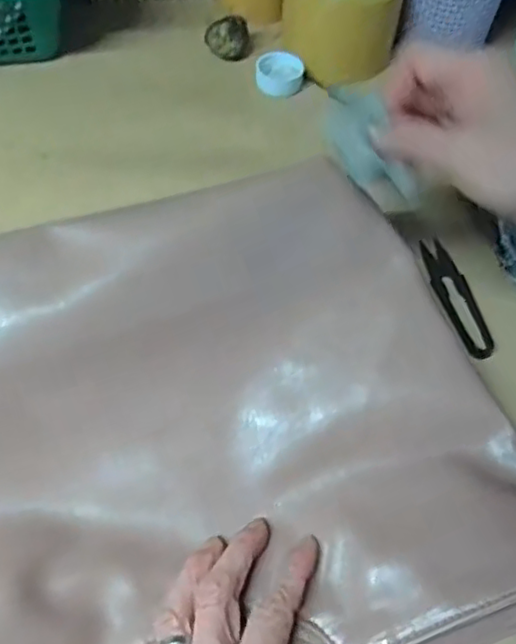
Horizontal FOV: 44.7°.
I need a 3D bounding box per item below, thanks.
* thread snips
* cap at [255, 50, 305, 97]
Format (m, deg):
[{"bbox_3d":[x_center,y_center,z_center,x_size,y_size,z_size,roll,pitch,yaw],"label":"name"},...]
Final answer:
[{"bbox_3d":[0.136,-0.018,0.431,0.023,0.006,0.097,-9,58,-9],"label":"thread snips"},{"bbox_3d":[0.019,-0.216,0.548,0.041,0.021,0.041,1,57,-2],"label":"cap"}]

